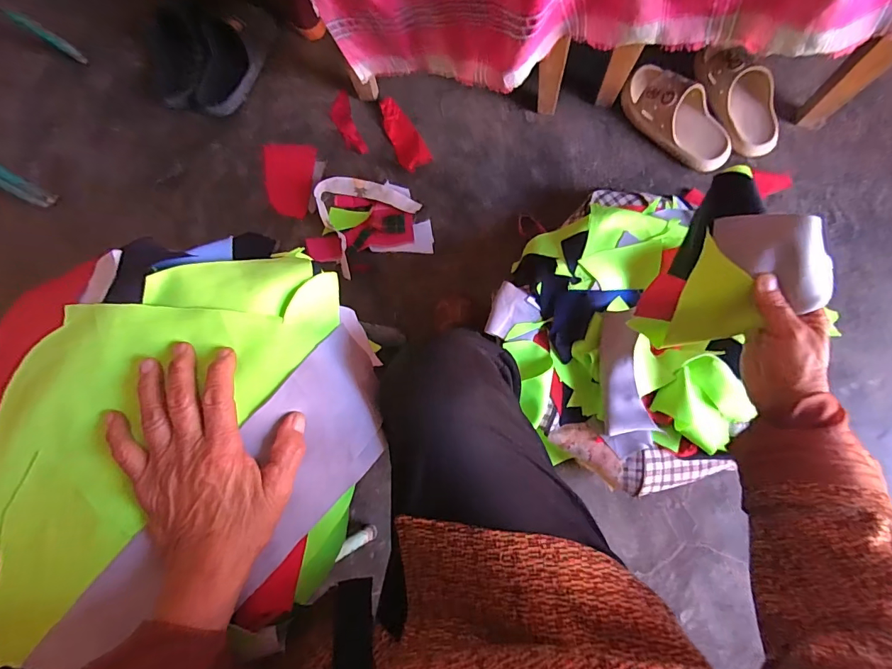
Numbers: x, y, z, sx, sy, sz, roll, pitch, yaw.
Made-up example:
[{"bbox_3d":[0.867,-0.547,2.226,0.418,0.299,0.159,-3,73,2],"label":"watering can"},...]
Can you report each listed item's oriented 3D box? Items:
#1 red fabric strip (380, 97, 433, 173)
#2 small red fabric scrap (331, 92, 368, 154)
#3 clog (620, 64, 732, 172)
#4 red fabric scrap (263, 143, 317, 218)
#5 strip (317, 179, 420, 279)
[{"bbox_3d":[-0.086,-0.386,0.843,0.057,0.015,0.151,-30,80,2],"label":"red fabric strip"},{"bbox_3d":[-0.195,-0.413,0.862,0.044,0.004,0.139,-22,81,3],"label":"small red fabric scrap"},{"bbox_3d":[0.410,-0.385,0.770,0.093,0.062,0.223,-42,80,0],"label":"clog"},{"bbox_3d":[-0.314,-0.305,0.862,0.104,0.015,0.152,4,83,7],"label":"red fabric scrap"},{"bbox_3d":[-0.172,-0.234,0.828,0.188,0.017,0.170,-43,80,-1],"label":"strip"}]

